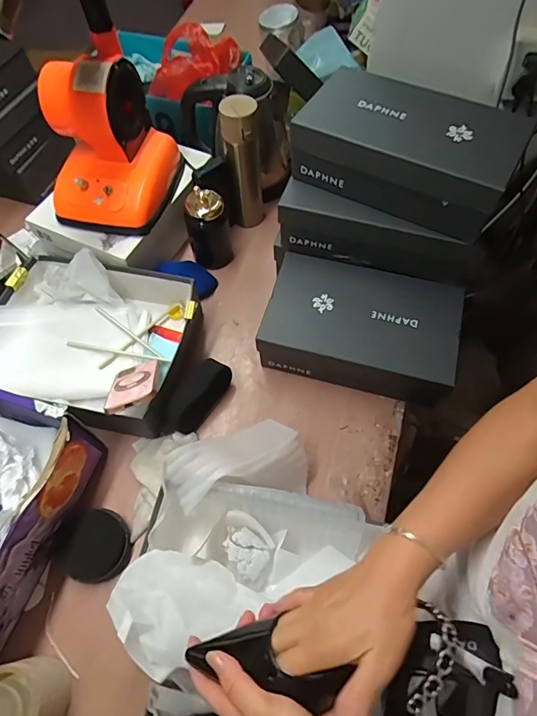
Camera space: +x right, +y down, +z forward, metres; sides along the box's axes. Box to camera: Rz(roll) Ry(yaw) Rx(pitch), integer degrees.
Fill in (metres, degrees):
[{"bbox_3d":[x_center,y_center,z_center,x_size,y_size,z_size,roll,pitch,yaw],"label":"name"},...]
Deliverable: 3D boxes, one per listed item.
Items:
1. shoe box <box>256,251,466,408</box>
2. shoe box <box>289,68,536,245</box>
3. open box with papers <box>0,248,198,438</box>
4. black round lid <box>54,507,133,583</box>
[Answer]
[{"bbox_3d":[0.149,-0.046,0.709,0.292,0.114,0.185,14,63,9],"label":"shoe box"},{"bbox_3d":[0.201,-0.306,0.620,0.282,0.100,0.167,27,66,15],"label":"shoe box"},{"bbox_3d":[-0.296,-0.035,0.700,0.325,0.124,0.285,15,63,9],"label":"open box with papers"},{"bbox_3d":[-0.240,0.257,0.592,0.096,0.025,0.088,-1,62,1],"label":"black round lid"}]

